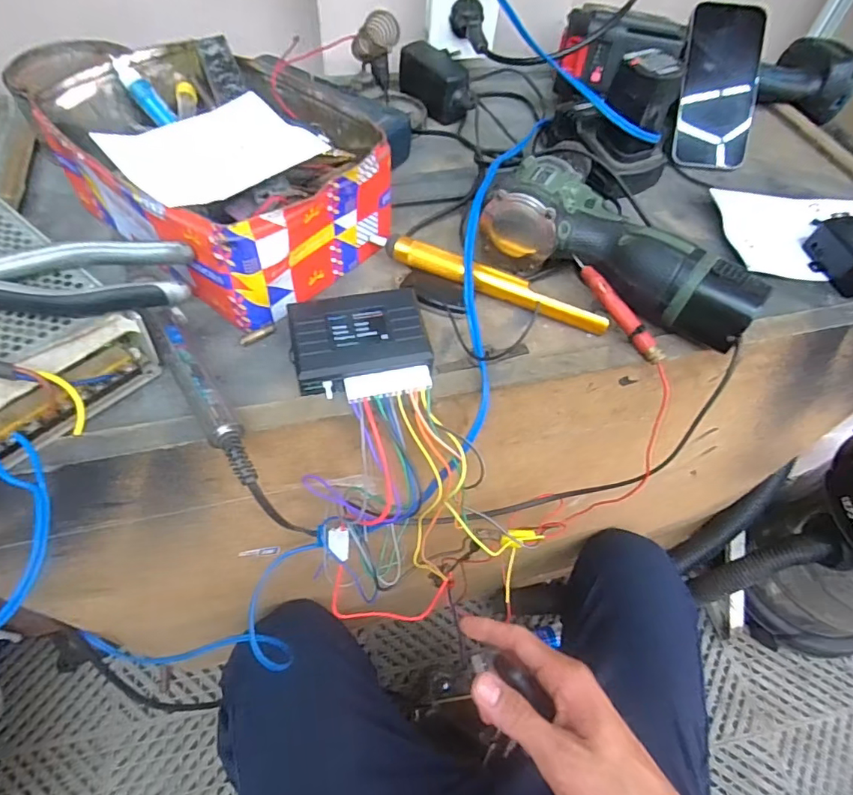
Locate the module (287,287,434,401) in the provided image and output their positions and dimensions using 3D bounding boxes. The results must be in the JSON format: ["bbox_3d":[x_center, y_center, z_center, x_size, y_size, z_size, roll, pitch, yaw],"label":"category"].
[{"bbox_3d":[-0.042,-0.032,0.333,0.083,0.028,0.070,-9,58,-10],"label":"module"}]

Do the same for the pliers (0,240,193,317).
[{"bbox_3d":[-0.210,-0.065,0.287,0.145,0.016,0.050,-11,58,-11],"label":"pliers"}]

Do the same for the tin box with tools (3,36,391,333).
[{"bbox_3d":[-0.153,-0.179,0.390,0.241,0.084,0.162,39,62,20],"label":"tin box with tools"}]

